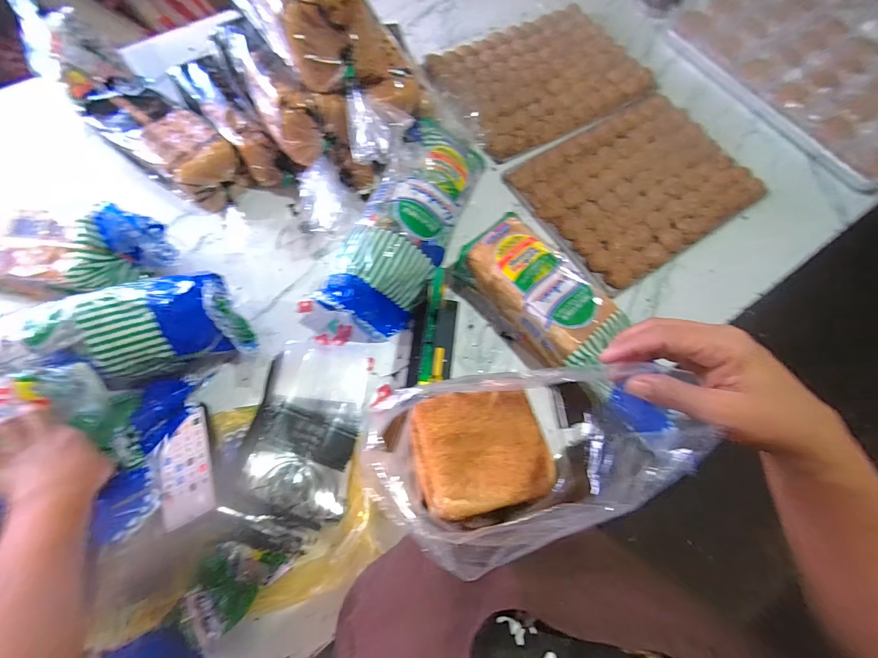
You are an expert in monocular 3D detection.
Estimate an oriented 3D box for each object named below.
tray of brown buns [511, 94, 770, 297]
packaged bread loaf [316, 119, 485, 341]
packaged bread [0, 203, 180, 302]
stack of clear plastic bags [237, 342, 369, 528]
[{"bbox_3d":[0.388,-0.289,0.719,0.397,0.033,0.321,-30,75,-13],"label":"tray of brown buns"},{"bbox_3d":[-0.048,-0.163,0.608,0.146,0.135,0.362,21,71,4],"label":"packaged bread loaf"},{"bbox_3d":[-0.598,-0.115,0.563,0.359,0.100,0.116,1,70,-3],"label":"packaged bread"},{"bbox_3d":[-0.191,0.139,0.547,0.146,0.014,0.250,10,63,-11],"label":"stack of clear plastic bags"}]

